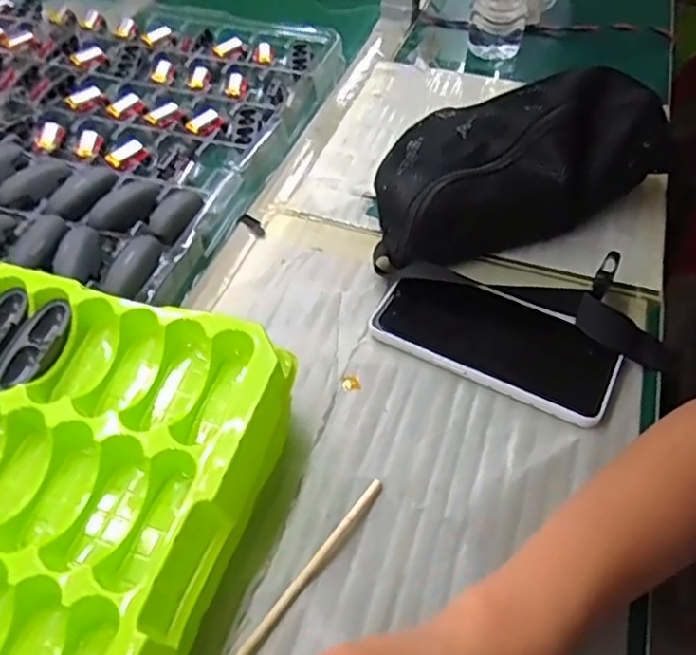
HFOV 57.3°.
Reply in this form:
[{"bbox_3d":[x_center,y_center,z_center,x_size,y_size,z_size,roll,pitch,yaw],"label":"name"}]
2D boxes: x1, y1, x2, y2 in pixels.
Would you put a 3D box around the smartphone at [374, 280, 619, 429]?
[{"bbox_3d":[0.103,0.006,0.449,0.162,0.013,0.076,23,51,17],"label":"smartphone"}]

